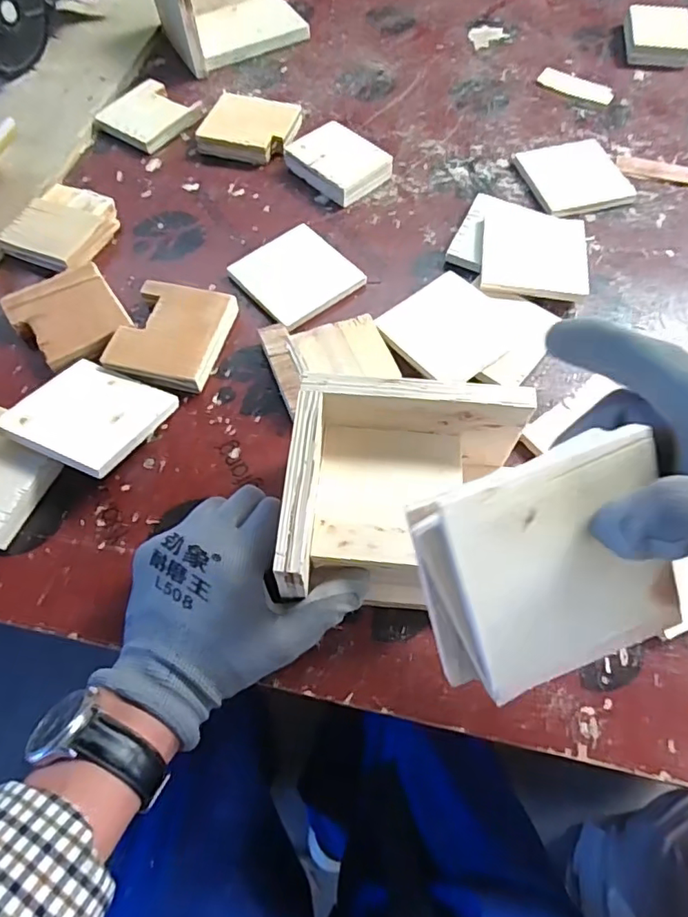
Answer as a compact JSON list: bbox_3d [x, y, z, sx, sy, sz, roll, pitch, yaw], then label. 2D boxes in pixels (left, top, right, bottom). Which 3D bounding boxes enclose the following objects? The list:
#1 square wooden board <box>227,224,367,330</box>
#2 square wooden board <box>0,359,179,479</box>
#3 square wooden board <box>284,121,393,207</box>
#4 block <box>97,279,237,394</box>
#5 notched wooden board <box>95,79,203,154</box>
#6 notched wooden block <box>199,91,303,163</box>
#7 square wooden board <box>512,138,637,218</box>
[{"bbox_3d":[-0.044,-0.166,0.501,0.090,0.010,0.095,-39,69,-17],"label":"square wooden board"},{"bbox_3d":[-0.190,-0.033,0.415,0.092,0.010,0.091,22,47,10],"label":"square wooden board"},{"bbox_3d":[-0.006,-0.303,0.567,0.072,0.022,0.091,-37,69,-16],"label":"square wooden board"},{"bbox_3d":[-0.144,-0.103,0.461,0.083,0.017,0.092,12,65,7],"label":"block"},{"bbox_3d":[-0.218,-0.382,0.613,0.100,0.011,0.088,33,69,16],"label":"notched wooden board"},{"bbox_3d":[-0.101,-0.354,0.593,0.092,0.027,0.086,13,65,7],"label":"notched wooden block"},{"bbox_3d":[0.234,-0.287,0.563,0.094,0.009,0.098,-15,65,-6],"label":"square wooden board"}]

